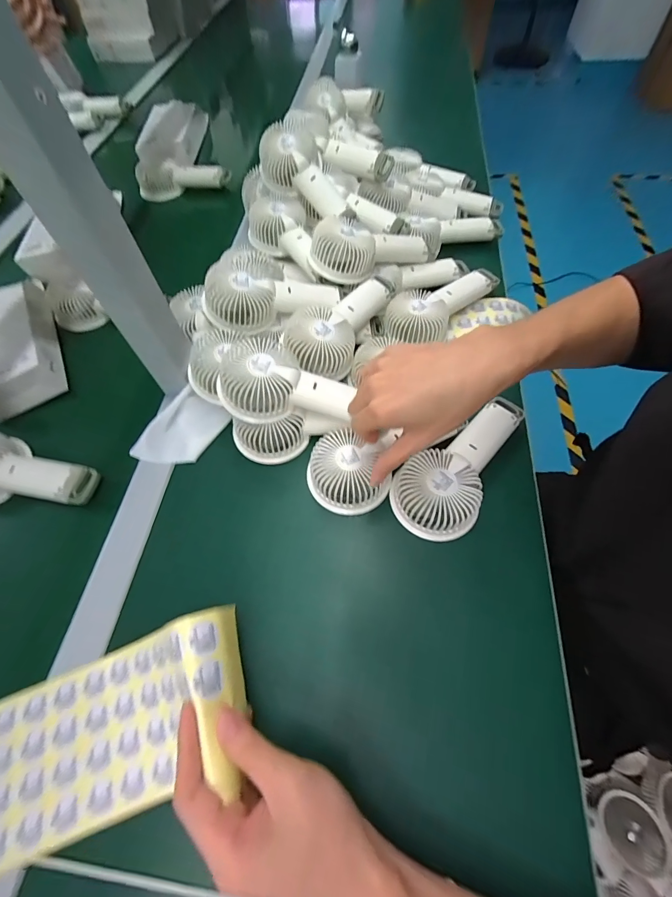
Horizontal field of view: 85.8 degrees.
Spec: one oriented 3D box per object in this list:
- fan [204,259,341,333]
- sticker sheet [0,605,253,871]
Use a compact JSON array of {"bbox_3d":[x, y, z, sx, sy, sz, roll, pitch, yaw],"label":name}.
[{"bbox_3d":[-0.081,-0.195,0.454,0.161,0.051,0.072,-13,61,-21],"label":"fan"},{"bbox_3d":[-0.178,0.219,0.275,0.243,0.047,0.118,-31,64,7],"label":"sticker sheet"}]

